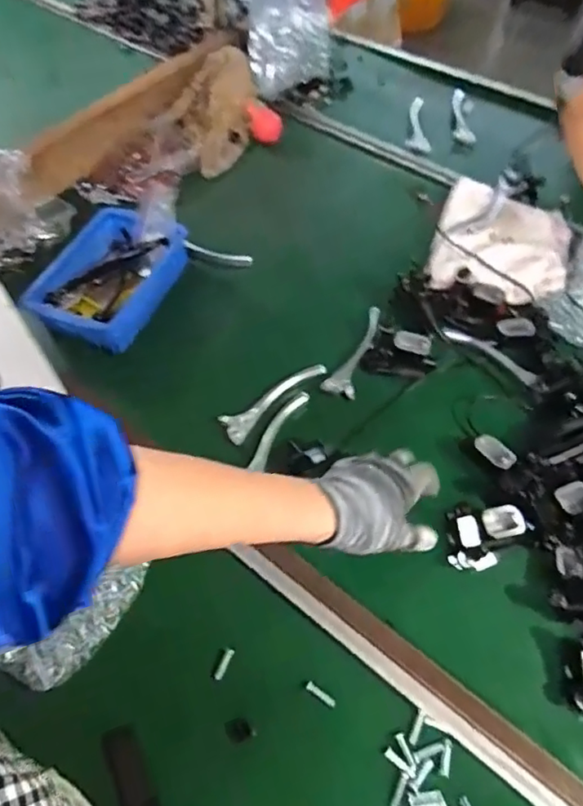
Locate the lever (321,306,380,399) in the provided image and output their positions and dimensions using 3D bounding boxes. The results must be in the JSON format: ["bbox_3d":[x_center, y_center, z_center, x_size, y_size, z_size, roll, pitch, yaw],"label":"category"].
[{"bbox_3d":[0.081,-0.068,0.717,0.041,0.026,0.147,18,61,13],"label":"lever"}]

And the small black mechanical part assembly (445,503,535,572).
[{"bbox_3d":[0.201,0.129,0.562,0.091,0.041,0.058,-9,59,-3],"label":"small black mechanical part assembly"}]

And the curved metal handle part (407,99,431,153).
[{"bbox_3d":[0.218,-0.474,0.954,0.039,0.021,0.112,6,58,8],"label":"curved metal handle part"}]

